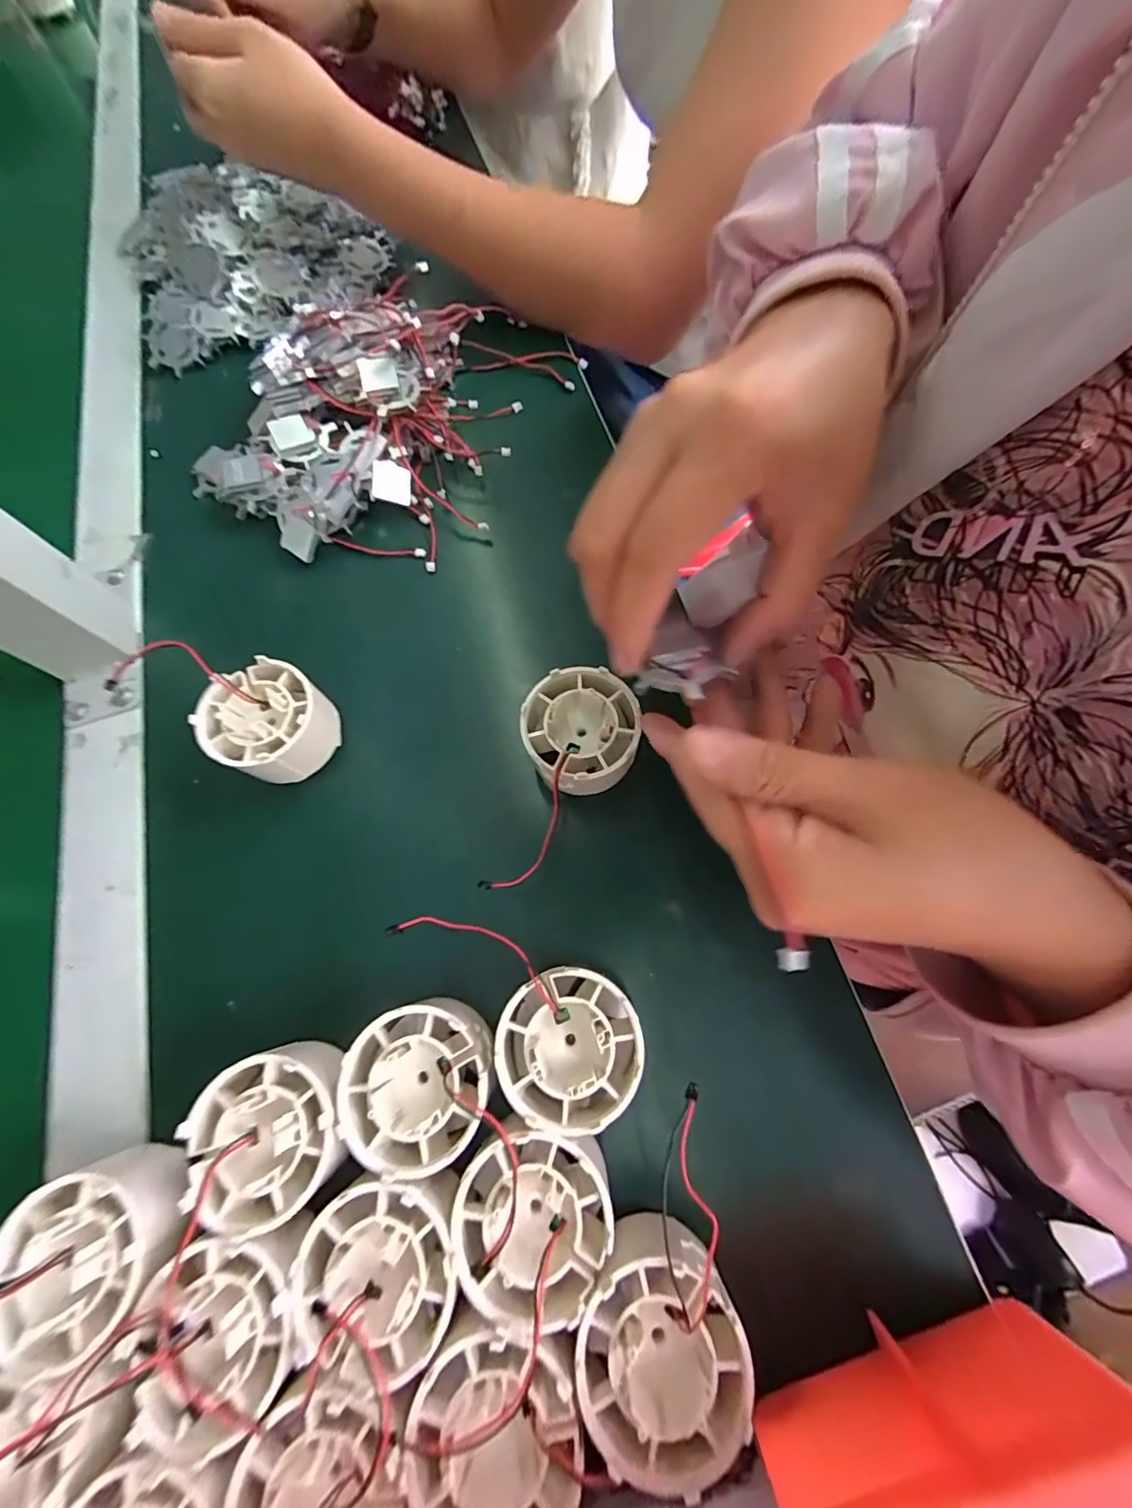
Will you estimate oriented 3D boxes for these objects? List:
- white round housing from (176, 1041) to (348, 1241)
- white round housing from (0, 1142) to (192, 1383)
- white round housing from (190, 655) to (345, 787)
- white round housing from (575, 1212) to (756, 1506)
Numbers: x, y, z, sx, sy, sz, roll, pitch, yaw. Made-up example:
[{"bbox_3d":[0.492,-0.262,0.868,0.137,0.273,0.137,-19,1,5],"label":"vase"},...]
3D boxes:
[{"bbox_3d":[-0.104,0.136,0.191,0.053,0.039,0.049,-1,71,2],"label":"white round housing"},{"bbox_3d":[-0.162,0.173,0.183,0.053,0.037,0.053,-1,71,2],"label":"white round housing"},{"bbox_3d":[-0.136,-0.012,0.247,0.055,0.040,0.050,-1,71,2],"label":"white round housing"},{"bbox_3d":[0.029,0.184,0.161,0.051,0.026,0.053,-1,71,2],"label":"white round housing"}]

